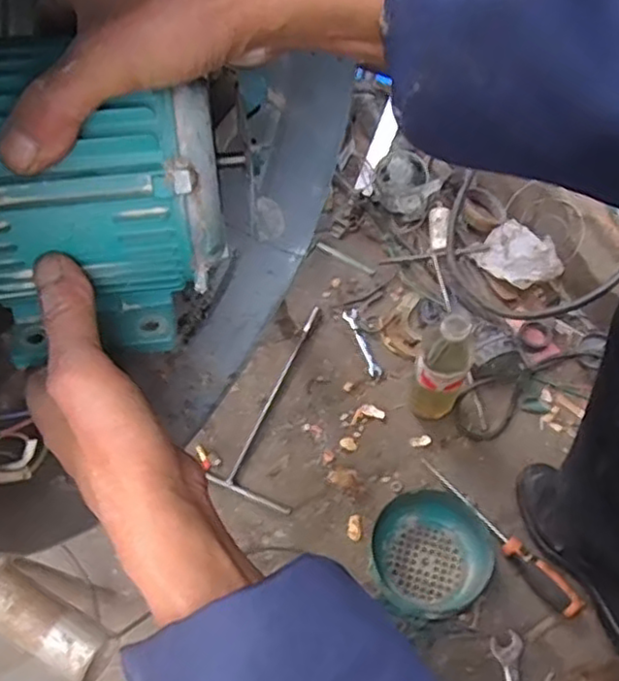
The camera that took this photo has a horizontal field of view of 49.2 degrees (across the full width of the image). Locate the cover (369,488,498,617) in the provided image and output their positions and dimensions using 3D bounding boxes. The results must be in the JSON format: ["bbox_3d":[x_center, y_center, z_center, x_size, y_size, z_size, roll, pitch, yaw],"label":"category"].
[{"bbox_3d":[0.150,0.266,0.849,0.148,0.063,0.155,36,67,19],"label":"cover"}]

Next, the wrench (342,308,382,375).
[{"bbox_3d":[0.079,0.002,1.011,0.020,0.010,0.116,-18,62,-9],"label":"wrench"}]

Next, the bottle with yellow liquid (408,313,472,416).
[{"bbox_3d":[0.165,0.043,0.856,0.062,0.215,0.062,28,64,15],"label":"bottle with yellow liquid"}]

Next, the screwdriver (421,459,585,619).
[{"bbox_3d":[0.240,0.243,0.856,0.031,0.038,0.247,-38,71,-15],"label":"screwdriver"}]

